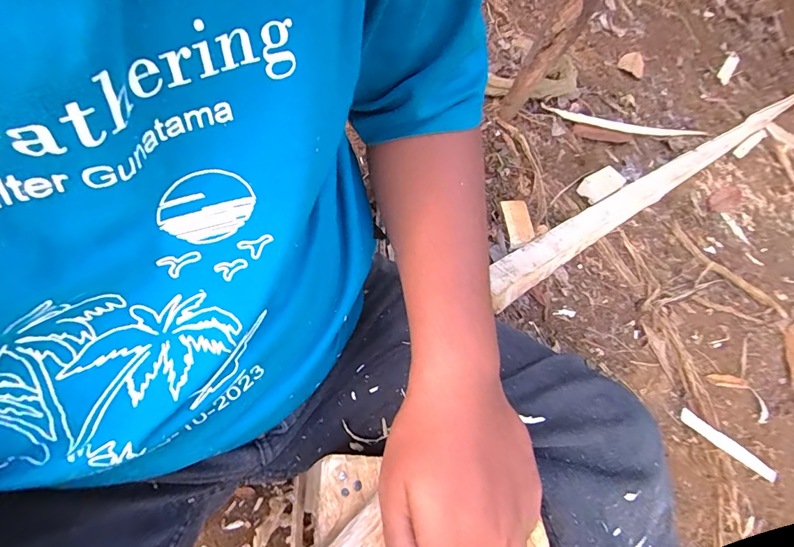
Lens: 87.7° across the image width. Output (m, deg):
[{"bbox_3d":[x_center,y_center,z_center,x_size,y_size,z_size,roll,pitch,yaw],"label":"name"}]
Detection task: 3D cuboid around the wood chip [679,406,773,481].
[{"bbox_3d":[0.498,0.258,0.619,0.172,0.008,0.022,35,56,-2],"label":"wood chip"}]

